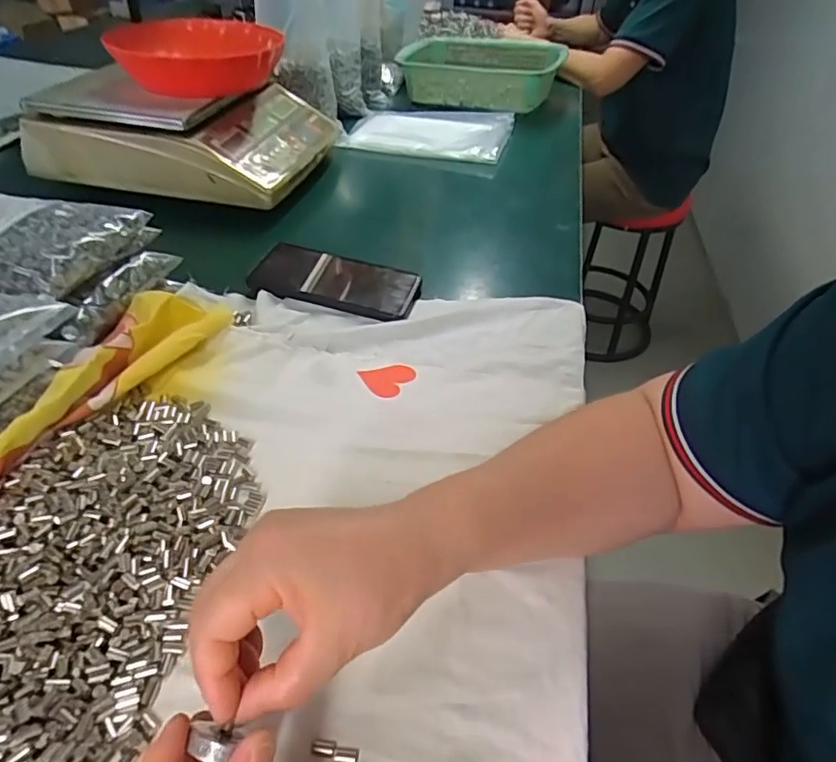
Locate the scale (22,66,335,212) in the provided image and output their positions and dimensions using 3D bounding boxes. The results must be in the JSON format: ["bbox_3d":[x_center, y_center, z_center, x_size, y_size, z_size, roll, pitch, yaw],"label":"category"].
[{"bbox_3d":[-0.301,-0.348,0.756,0.313,0.108,0.273,11,42,8],"label":"scale"}]

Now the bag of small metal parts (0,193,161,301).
[{"bbox_3d":[-0.327,-0.117,0.445,0.162,0.036,0.140,11,42,7],"label":"bag of small metal parts"}]

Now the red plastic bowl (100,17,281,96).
[{"bbox_3d":[-0.274,-0.412,0.711,0.187,0.073,0.187,-9,44,-14],"label":"red plastic bowl"}]

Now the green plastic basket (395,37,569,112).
[{"bbox_3d":[0.114,-0.579,1.052,0.277,0.097,0.224,19,44,16],"label":"green plastic basket"}]

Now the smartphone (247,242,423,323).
[{"bbox_3d":[-0.080,-0.101,0.553,0.159,0.012,0.076,14,50,8],"label":"smartphone"}]

